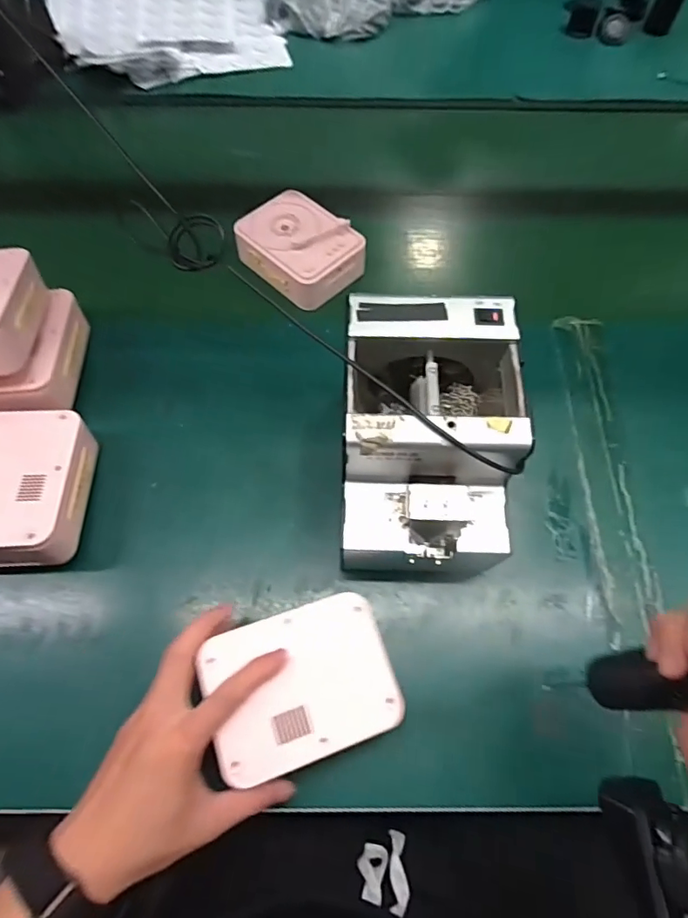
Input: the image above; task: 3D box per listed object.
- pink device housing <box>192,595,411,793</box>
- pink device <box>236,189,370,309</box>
[{"bbox_3d":[-0.029,0.157,0.362,0.126,0.020,0.098,-19,68,-8],"label":"pink device housing"},{"bbox_3d":[-0.050,-0.235,0.573,0.128,0.037,0.098,38,72,15],"label":"pink device"}]

